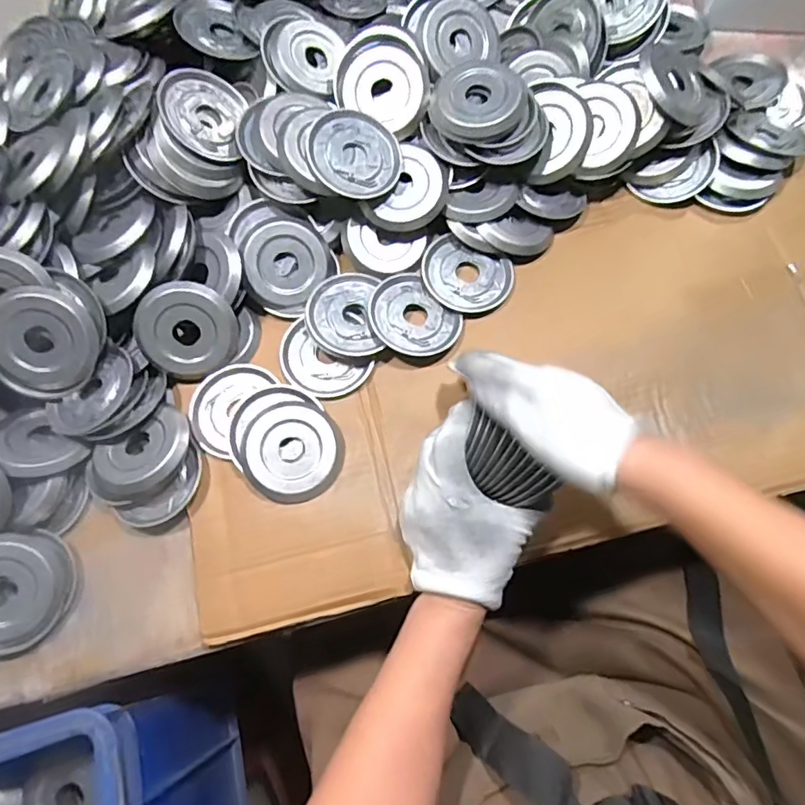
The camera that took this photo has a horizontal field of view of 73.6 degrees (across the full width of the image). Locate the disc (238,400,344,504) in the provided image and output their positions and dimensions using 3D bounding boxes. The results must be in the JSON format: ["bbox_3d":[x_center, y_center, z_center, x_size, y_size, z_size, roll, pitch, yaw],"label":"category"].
[{"bbox_3d":[-0.094,0.041,0.464,0.082,0.017,0.085,0,71,1],"label":"disc"}]

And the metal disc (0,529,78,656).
[{"bbox_3d":[-0.316,0.152,0.431,0.086,0.028,0.090,0,71,1],"label":"metal disc"}]

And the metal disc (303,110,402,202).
[{"bbox_3d":[-0.043,-0.226,0.488,0.084,0.005,0.084,4,77,-16],"label":"metal disc"}]

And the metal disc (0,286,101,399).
[{"bbox_3d":[-0.302,-0.050,0.454,0.083,0.018,0.090,5,103,-10],"label":"metal disc"}]

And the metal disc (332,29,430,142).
[{"bbox_3d":[-0.017,-0.303,0.501,0.096,0.013,0.079,32,104,5],"label":"metal disc"}]

